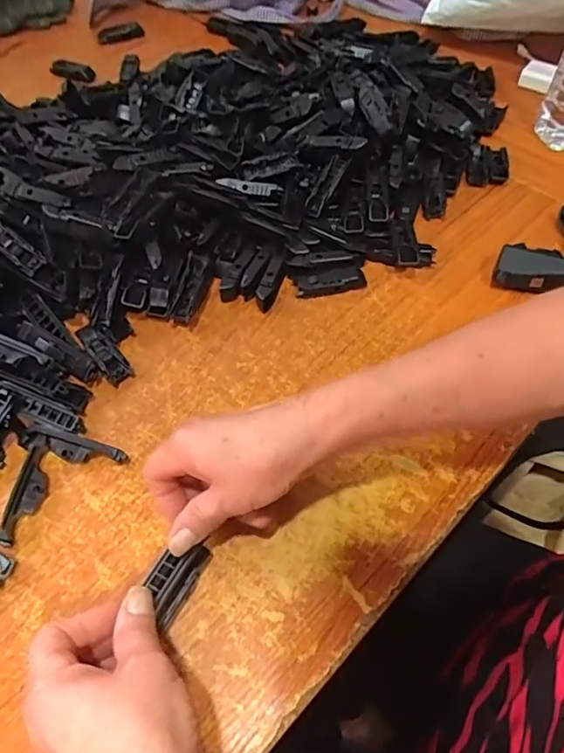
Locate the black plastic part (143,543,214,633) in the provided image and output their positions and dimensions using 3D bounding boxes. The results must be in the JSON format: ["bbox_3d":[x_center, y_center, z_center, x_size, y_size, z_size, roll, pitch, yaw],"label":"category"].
[{"bbox_3d":[-0.069,0.129,0.339,0.022,0.031,0.051,27,60,15],"label":"black plastic part"}]

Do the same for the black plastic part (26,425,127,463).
[{"bbox_3d":[-0.155,0.054,0.396,0.075,0.017,0.017,13,57,8],"label":"black plastic part"}]

